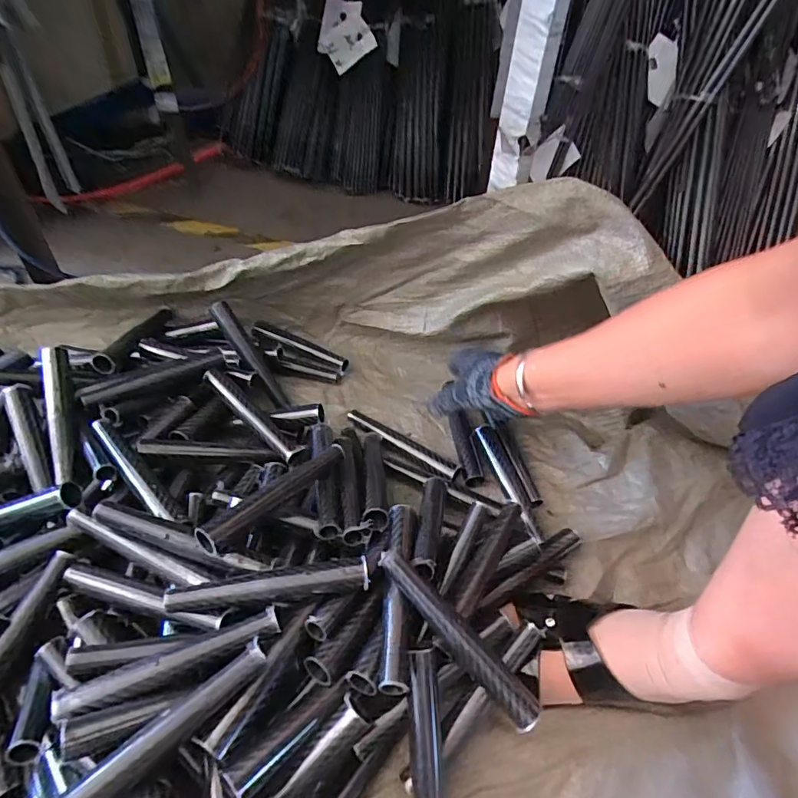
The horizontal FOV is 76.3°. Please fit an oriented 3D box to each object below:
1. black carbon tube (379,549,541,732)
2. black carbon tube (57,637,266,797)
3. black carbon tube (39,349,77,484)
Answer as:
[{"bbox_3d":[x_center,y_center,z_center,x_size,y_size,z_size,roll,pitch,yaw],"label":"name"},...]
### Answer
[{"bbox_3d":[0.042,0.177,0.380,0.156,0.023,0.025,47,57,8],"label":"black carbon tube"},{"bbox_3d":[-0.152,0.213,0.321,0.150,0.020,0.021,-31,58,-29],"label":"black carbon tube"},{"bbox_3d":[-0.328,0.014,0.492,0.024,0.021,0.138,-13,70,-17],"label":"black carbon tube"}]

